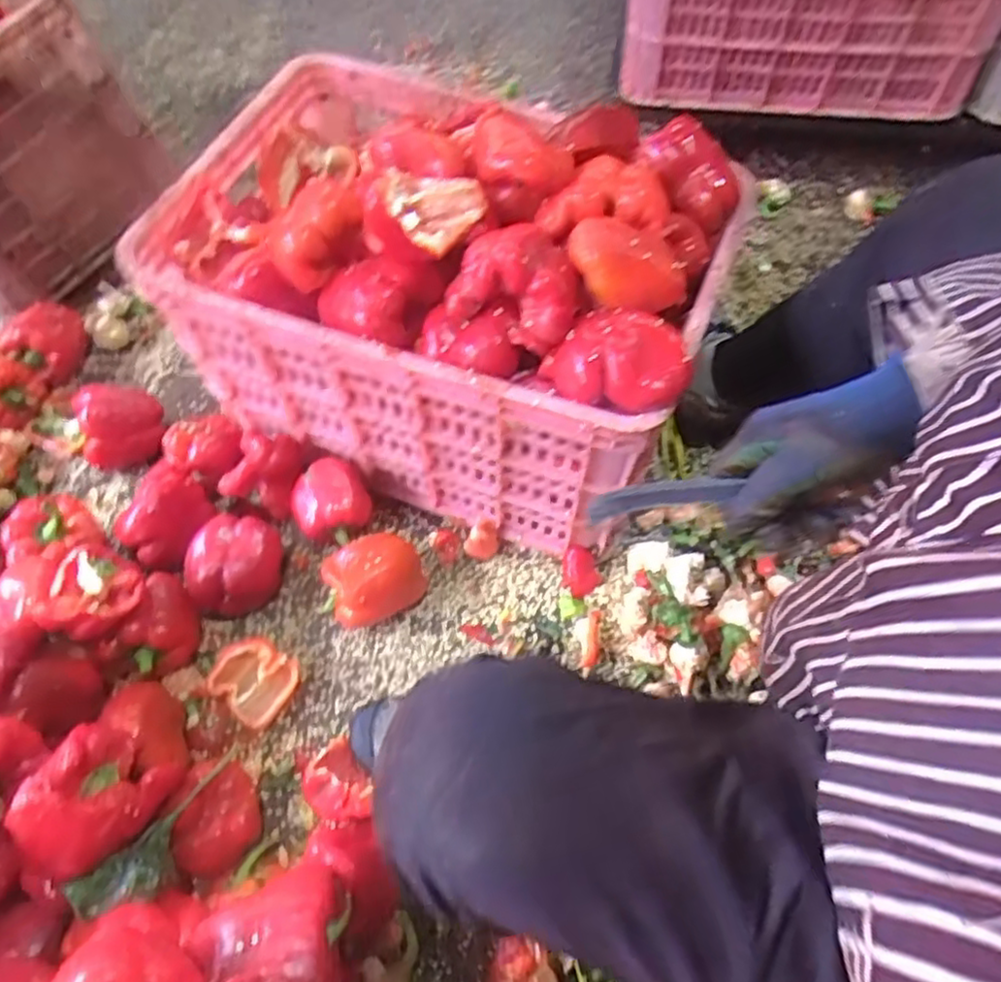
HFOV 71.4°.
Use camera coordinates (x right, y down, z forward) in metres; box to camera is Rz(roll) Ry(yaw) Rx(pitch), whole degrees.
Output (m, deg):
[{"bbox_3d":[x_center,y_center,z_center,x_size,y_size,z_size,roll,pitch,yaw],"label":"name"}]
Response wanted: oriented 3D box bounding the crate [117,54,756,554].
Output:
[{"bbox_3d":[-0.048,-0.199,0.742,0.512,0.326,0.358,18,59,13],"label":"crate"}]

